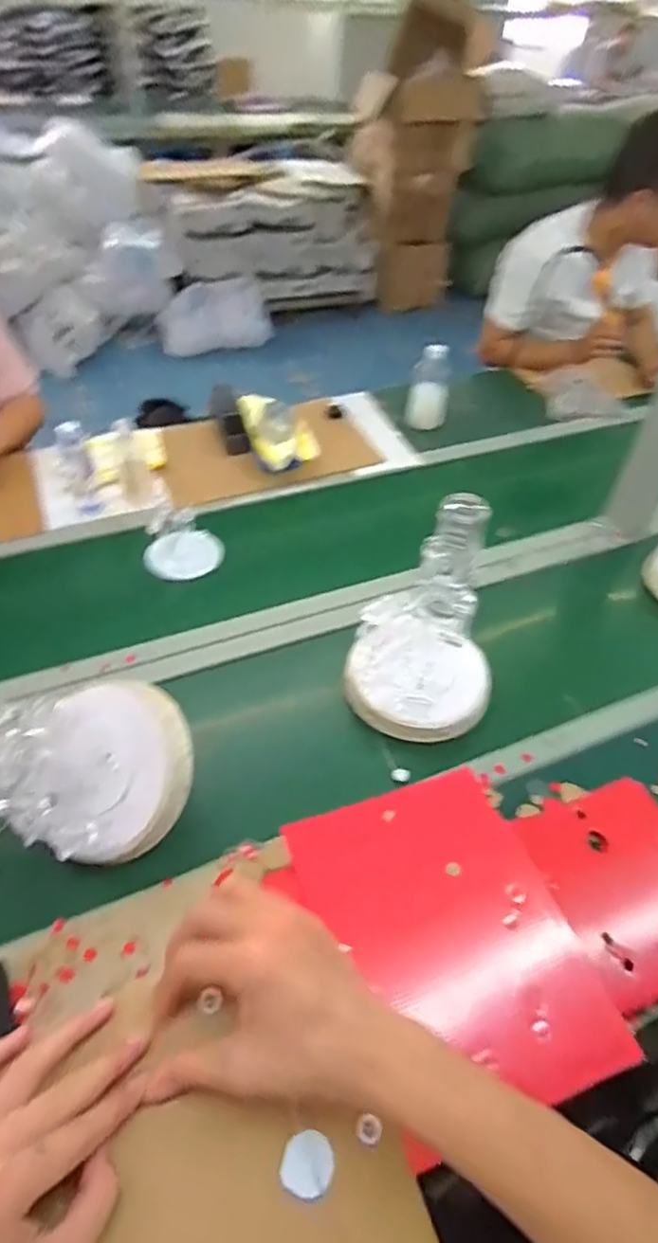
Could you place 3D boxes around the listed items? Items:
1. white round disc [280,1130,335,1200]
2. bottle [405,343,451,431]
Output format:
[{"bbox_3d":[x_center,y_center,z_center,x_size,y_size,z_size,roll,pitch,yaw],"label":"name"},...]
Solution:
[{"bbox_3d":[-0.011,0.286,0.326,0.026,0.005,0.026,2,48,-2],"label":"white round disc"},{"bbox_3d":[0.239,-0.553,1.449,0.084,0.180,0.068,12,48,8],"label":"bottle"}]

